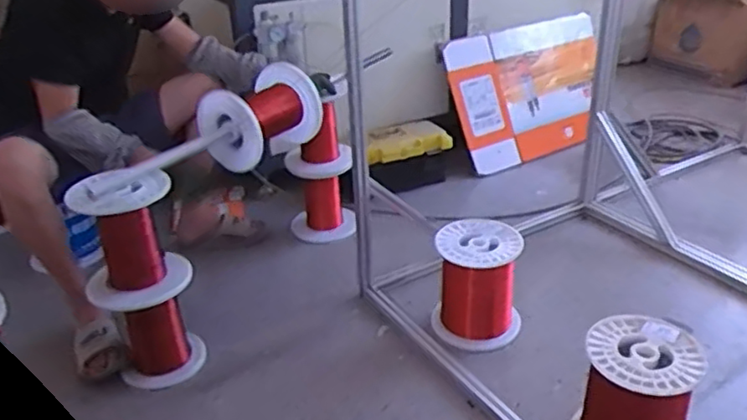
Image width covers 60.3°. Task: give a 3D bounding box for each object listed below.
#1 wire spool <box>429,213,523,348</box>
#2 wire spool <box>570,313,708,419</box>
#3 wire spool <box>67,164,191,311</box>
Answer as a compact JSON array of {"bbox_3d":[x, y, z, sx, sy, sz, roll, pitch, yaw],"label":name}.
[{"bbox_3d":[0.250,0.178,1.570,0.212,0.238,0.206,0,29,10],"label":"wire spool"},{"bbox_3d":[0.479,0.350,1.181,0.199,0.234,0.206,11,33,27],"label":"wire spool"},{"bbox_3d":[-0.535,0.069,1.416,0.220,0.261,0.228,-15,31,-22],"label":"wire spool"}]

